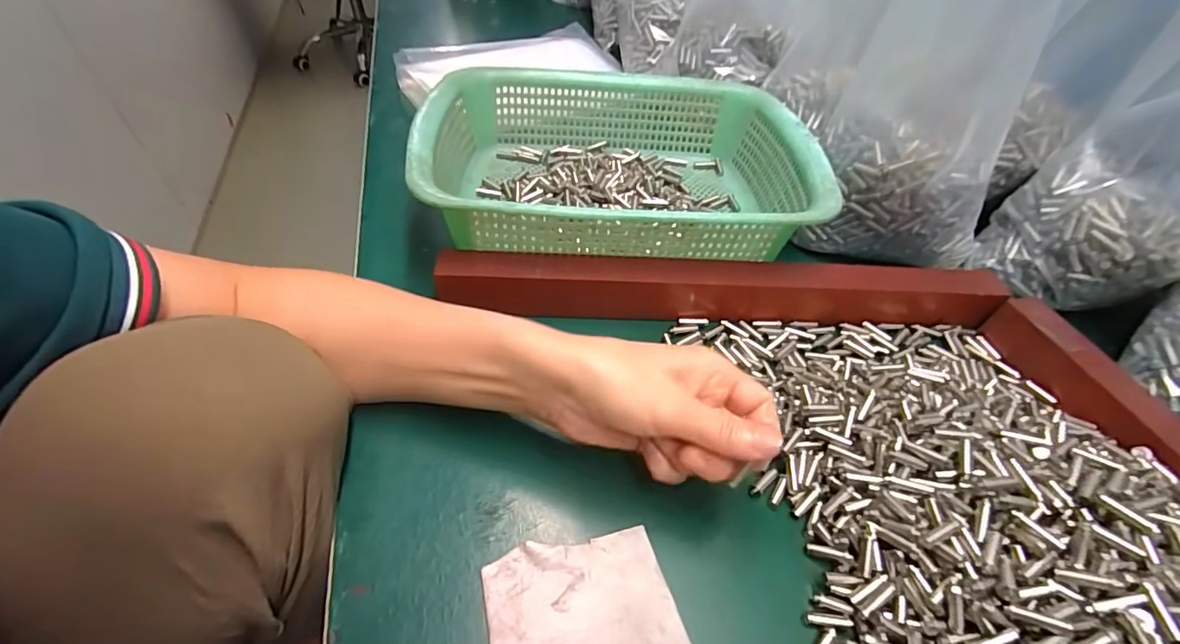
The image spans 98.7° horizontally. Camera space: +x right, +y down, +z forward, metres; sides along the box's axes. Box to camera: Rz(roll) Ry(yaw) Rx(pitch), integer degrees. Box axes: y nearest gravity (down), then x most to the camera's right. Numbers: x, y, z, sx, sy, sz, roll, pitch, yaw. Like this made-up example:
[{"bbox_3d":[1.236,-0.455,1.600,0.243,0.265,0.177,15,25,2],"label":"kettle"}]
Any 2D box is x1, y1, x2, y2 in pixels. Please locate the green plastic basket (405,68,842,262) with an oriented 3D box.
[{"bbox_3d":[0.021,-0.126,0.417,0.290,0.085,0.221,0,49,-4],"label":"green plastic basket"}]

